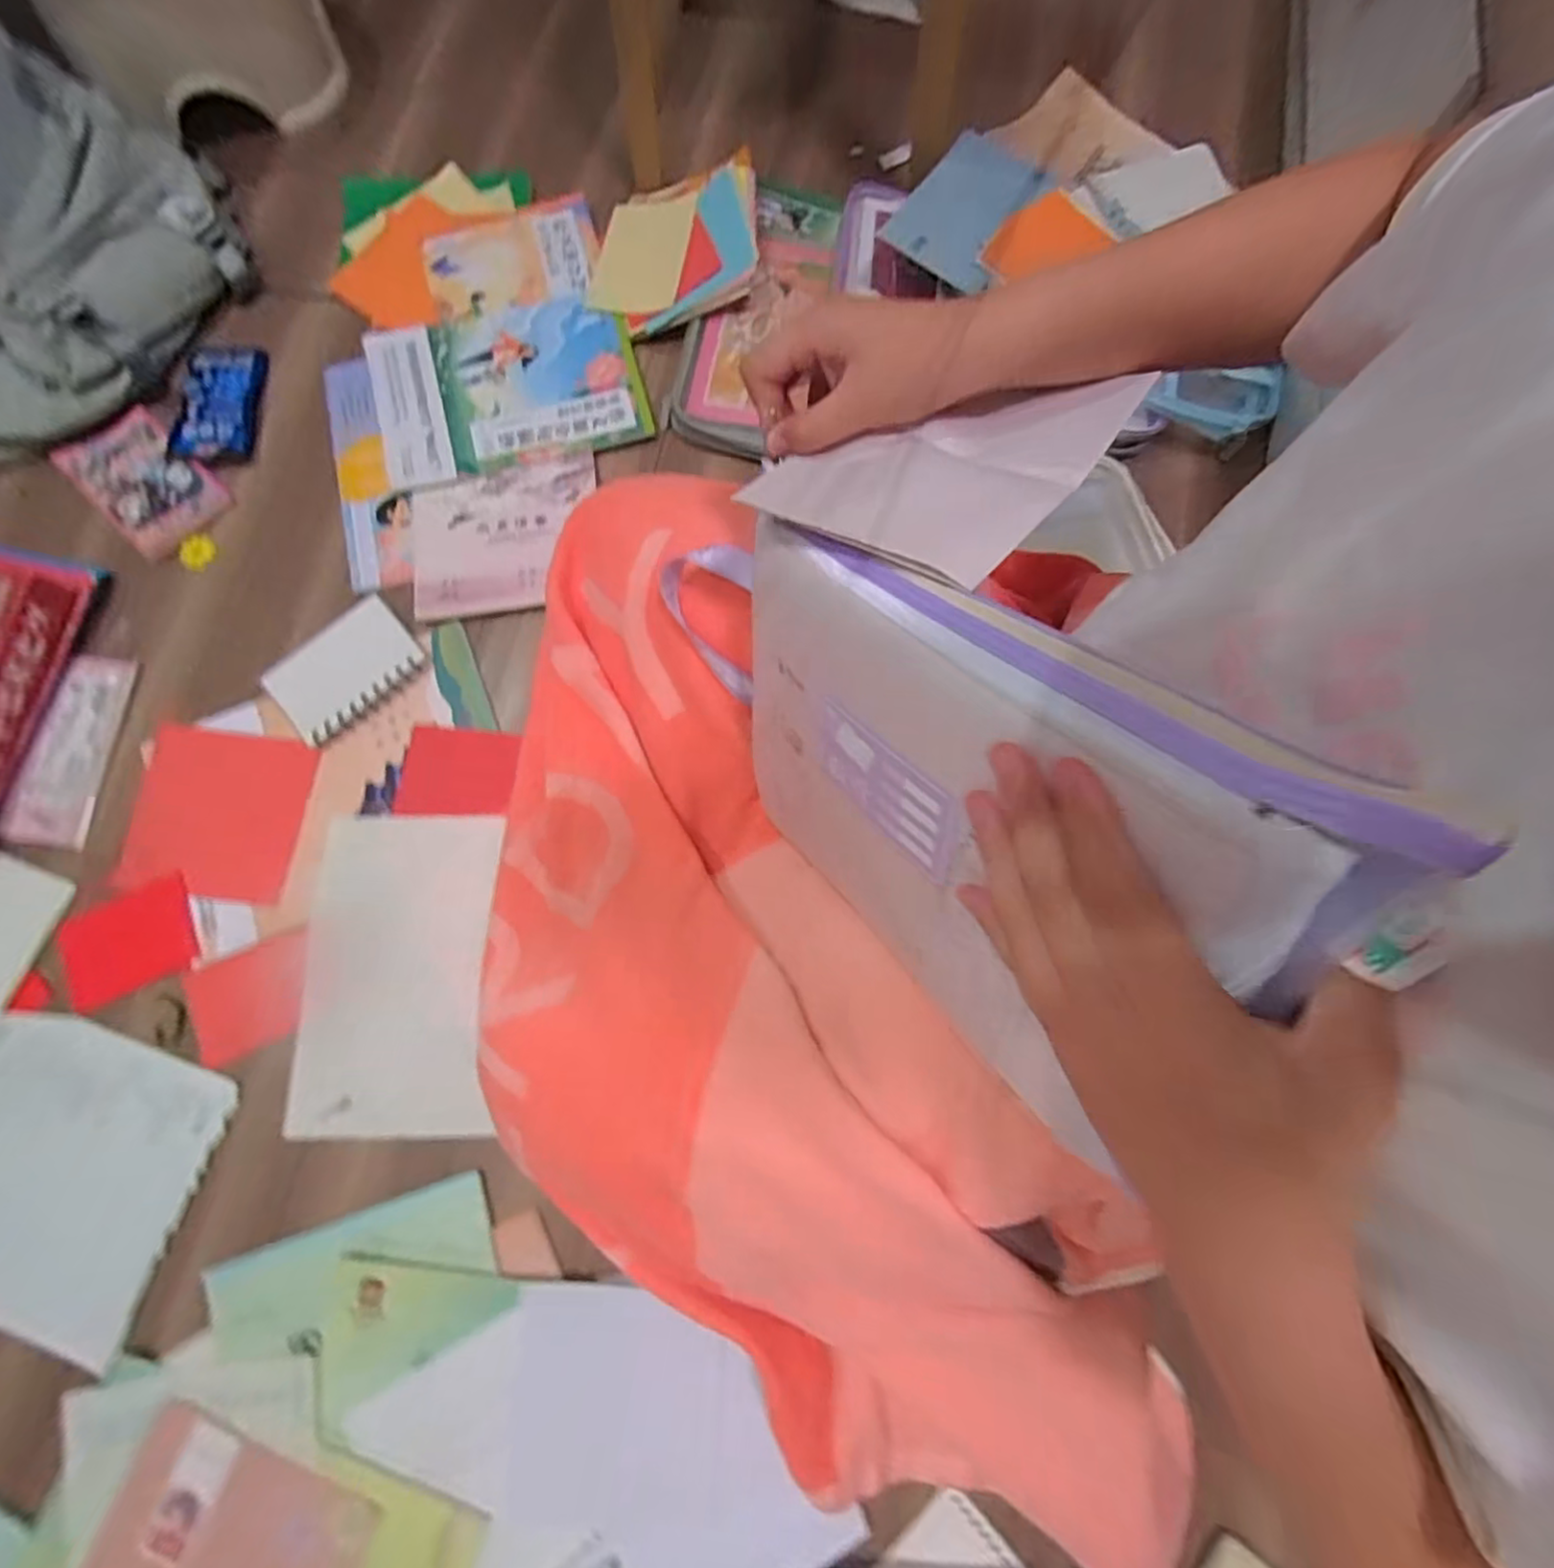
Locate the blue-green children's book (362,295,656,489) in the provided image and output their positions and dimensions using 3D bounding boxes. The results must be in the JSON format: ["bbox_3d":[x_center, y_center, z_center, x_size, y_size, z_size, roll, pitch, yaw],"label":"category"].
[{"bbox_3d":[-0.271,-0.410,0.663,0.255,0.020,0.198,-14,77,-3],"label":"blue-green children's book"}]

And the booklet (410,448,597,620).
[{"bbox_3d":[-0.261,-0.239,0.633,0.179,0.008,0.153,-10,77,-2],"label":"booklet"}]

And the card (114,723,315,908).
[{"bbox_3d":[-0.489,0.024,0.578,0.151,0.008,0.142,7,79,3],"label":"card"}]

